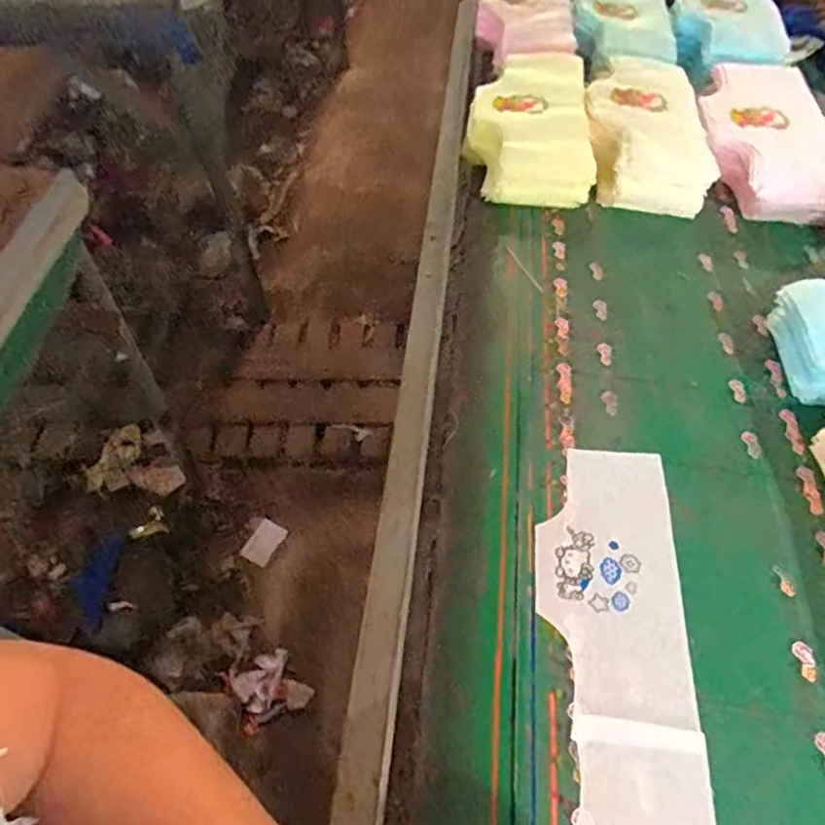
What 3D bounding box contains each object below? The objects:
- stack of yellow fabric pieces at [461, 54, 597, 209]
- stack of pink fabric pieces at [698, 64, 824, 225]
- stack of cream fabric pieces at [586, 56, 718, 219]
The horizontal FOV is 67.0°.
[{"bbox_3d":[0.178,-0.442,0.971,0.182,0.081,0.292,1,55,0],"label":"stack of yellow fabric pieces"},{"bbox_3d":[0.532,-0.422,0.953,0.179,0.098,0.312,0,55,-1],"label":"stack of pink fabric pieces"},{"bbox_3d":[0.357,-0.438,0.967,0.173,0.083,0.293,4,55,2],"label":"stack of cream fabric pieces"}]

